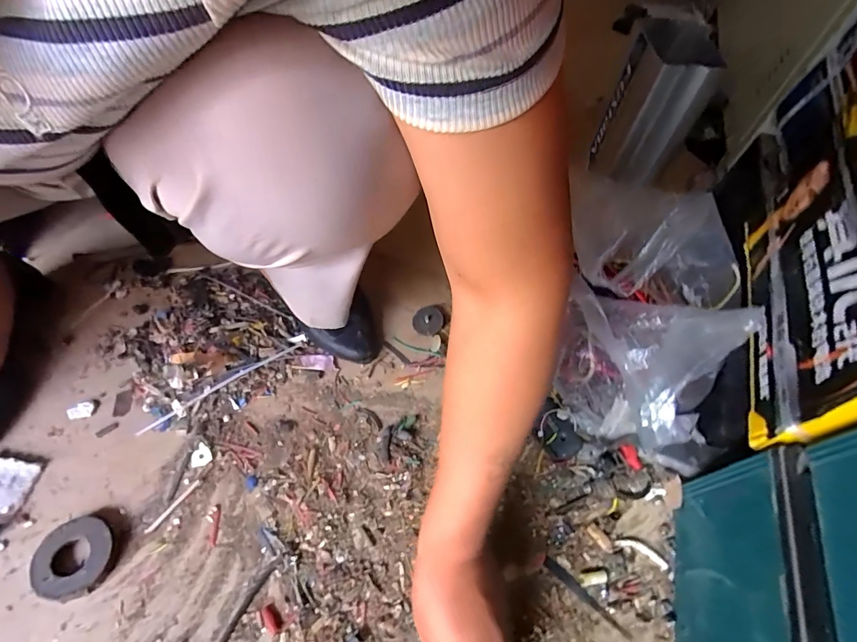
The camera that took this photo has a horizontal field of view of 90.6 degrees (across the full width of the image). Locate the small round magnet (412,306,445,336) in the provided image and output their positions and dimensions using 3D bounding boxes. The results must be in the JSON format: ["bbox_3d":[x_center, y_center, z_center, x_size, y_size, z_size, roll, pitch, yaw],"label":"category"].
[{"bbox_3d":[-0.001,0.000,0.548,0.037,0.012,0.038,2,57,-2],"label":"small round magnet"}]

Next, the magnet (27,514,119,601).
[{"bbox_3d":[-0.325,0.216,0.390,0.067,0.017,0.063,2,57,-2],"label":"magnet"}]

